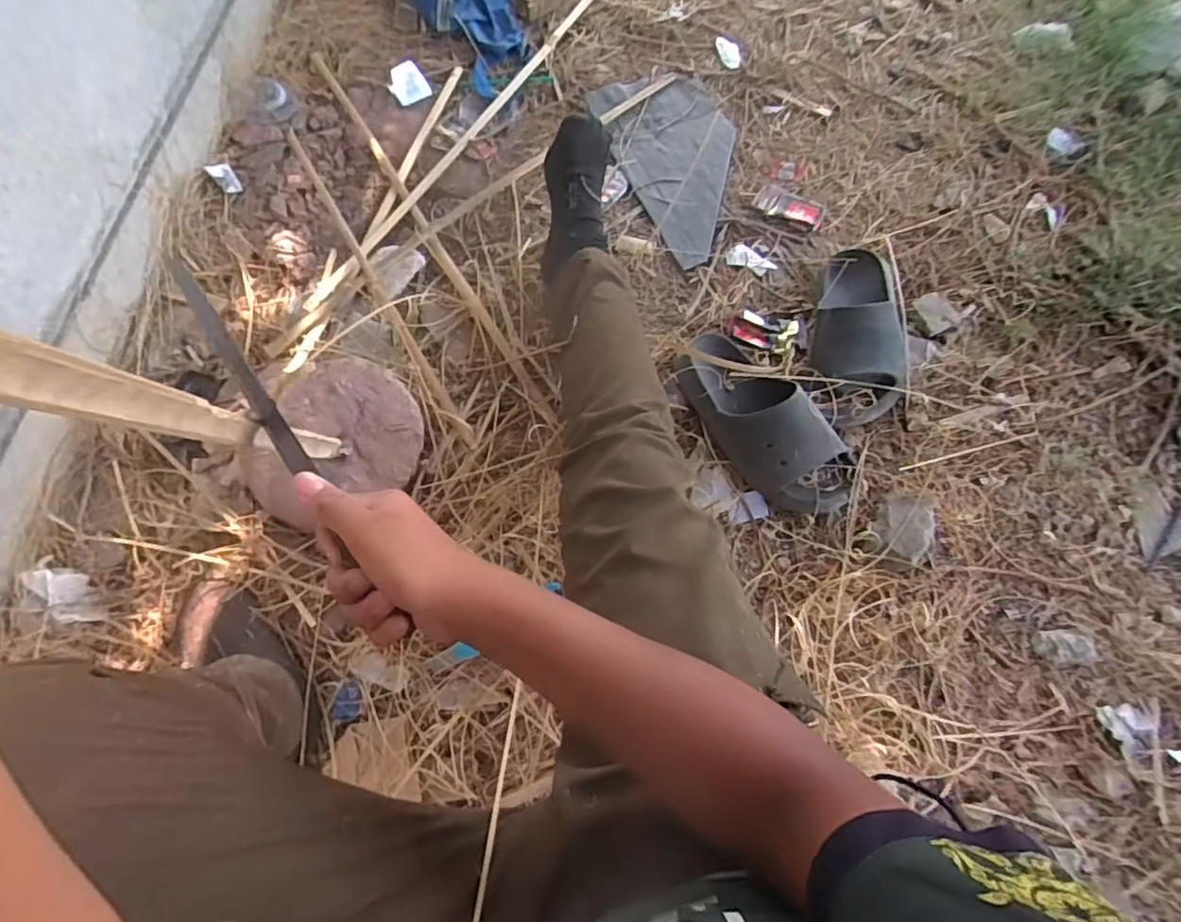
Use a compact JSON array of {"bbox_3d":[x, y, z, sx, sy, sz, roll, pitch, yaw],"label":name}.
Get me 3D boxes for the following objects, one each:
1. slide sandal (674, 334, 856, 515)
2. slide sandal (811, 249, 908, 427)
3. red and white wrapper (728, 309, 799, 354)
[{"bbox_3d":[0.226,-0.058,0.808,0.123,0.091,0.288,-29,73,-10],"label":"slide sandal"},{"bbox_3d":[0.367,-0.178,0.845,0.127,0.091,0.272,1,70,-2],"label":"slide sandal"},{"bbox_3d":[0.253,-0.191,0.904,0.096,0.012,0.060,16,73,7],"label":"red and white wrapper"}]

